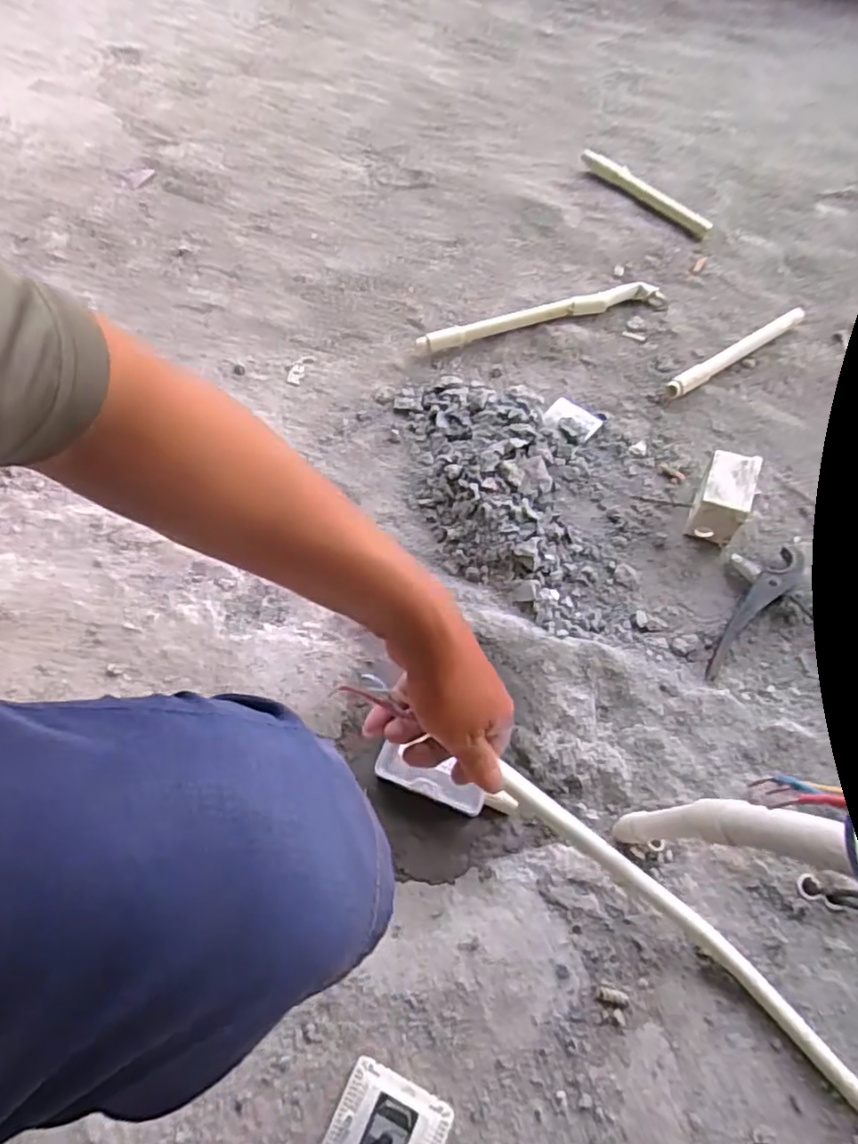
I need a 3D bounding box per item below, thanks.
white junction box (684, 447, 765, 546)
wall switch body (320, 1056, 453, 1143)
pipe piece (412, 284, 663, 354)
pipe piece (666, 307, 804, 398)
[{"bbox_3d":[0.319,-0.082,0.716,0.054,0.077,0.071,23,66,12],"label":"white junction box"},{"bbox_3d":[-0.034,0.424,0.483,0.085,0.029,0.082,22,66,12],"label":"wall switch body"},{"bbox_3d":[0.145,-0.340,0.875,0.329,0.026,0.025,-15,64,-6],"label":"pipe piece"},{"bbox_3d":[0.395,-0.282,0.840,0.220,0.019,0.024,-31,67,-13],"label":"pipe piece"}]

